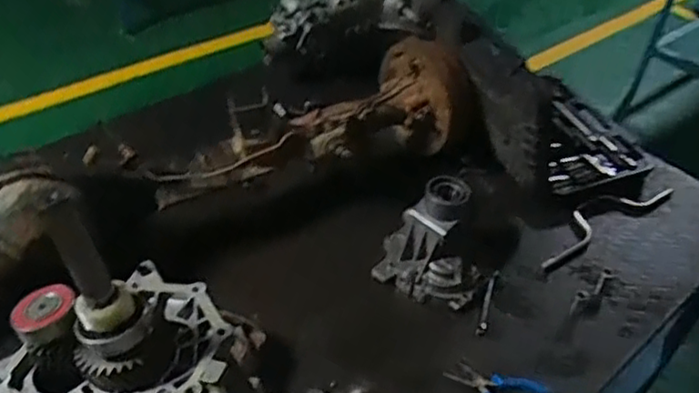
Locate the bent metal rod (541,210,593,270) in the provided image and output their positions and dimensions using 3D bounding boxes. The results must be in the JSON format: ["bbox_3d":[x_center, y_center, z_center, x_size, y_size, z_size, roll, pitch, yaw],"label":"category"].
[{"bbox_3d":[0.414,0.091,1.212,0.050,0.017,0.172,27,47,22],"label":"bent metal rod"}]

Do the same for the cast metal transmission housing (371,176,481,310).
[{"bbox_3d":[0.138,0.078,1.080,0.171,0.158,0.123,10,43,4],"label":"cast metal transmission housing"}]

